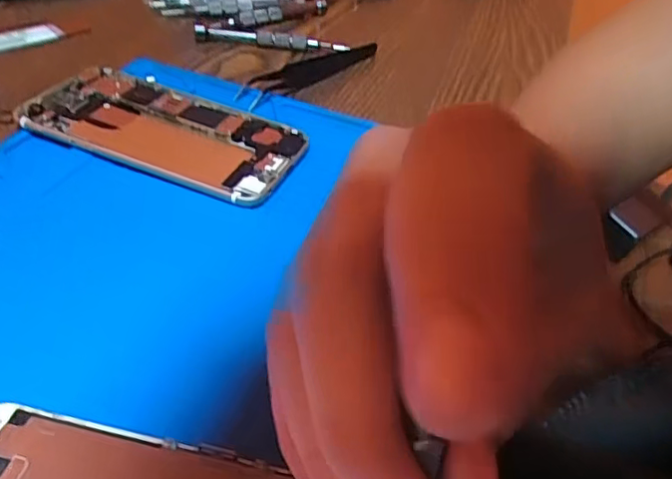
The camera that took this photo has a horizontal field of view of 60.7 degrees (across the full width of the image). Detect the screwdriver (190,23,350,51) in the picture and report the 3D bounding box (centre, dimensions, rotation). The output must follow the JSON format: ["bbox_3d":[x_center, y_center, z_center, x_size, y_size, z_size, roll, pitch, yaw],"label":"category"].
[{"bbox_3d":[-0.043,-0.135,0.385,0.100,0.011,0.013,8,42,0],"label":"screwdriver"}]

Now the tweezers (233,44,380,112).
[{"bbox_3d":[-0.013,-0.107,0.361,0.109,0.013,0.020,-30,54,-34],"label":"tweezers"}]

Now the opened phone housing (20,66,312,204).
[{"bbox_3d":[-0.087,-0.055,0.293,0.139,0.010,0.067,20,43,13],"label":"opened phone housing"}]

